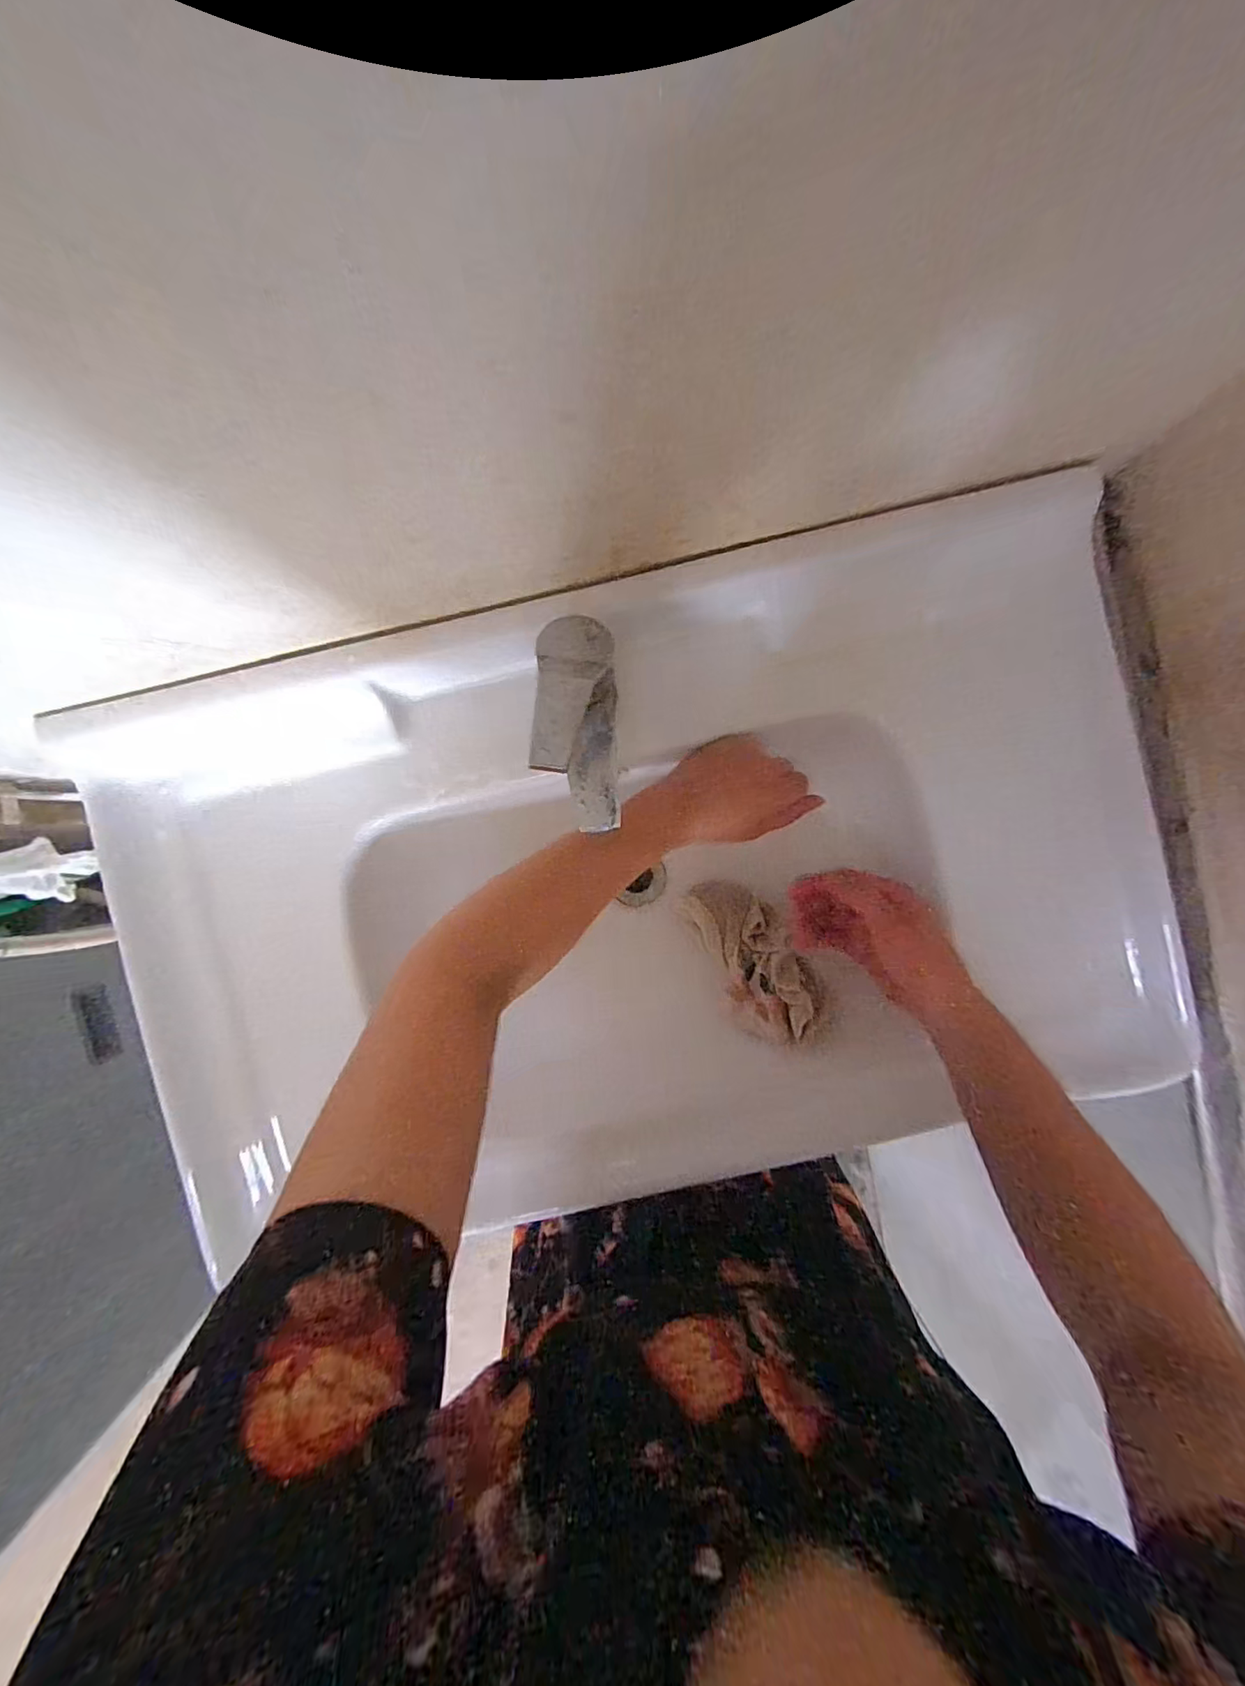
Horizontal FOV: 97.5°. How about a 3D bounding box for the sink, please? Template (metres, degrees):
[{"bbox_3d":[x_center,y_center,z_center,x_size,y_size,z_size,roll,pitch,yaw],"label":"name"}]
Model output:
[{"bbox_3d":[0.030,0.048,0.497,0.827,0.167,0.495,-14,91,0],"label":"sink"}]

